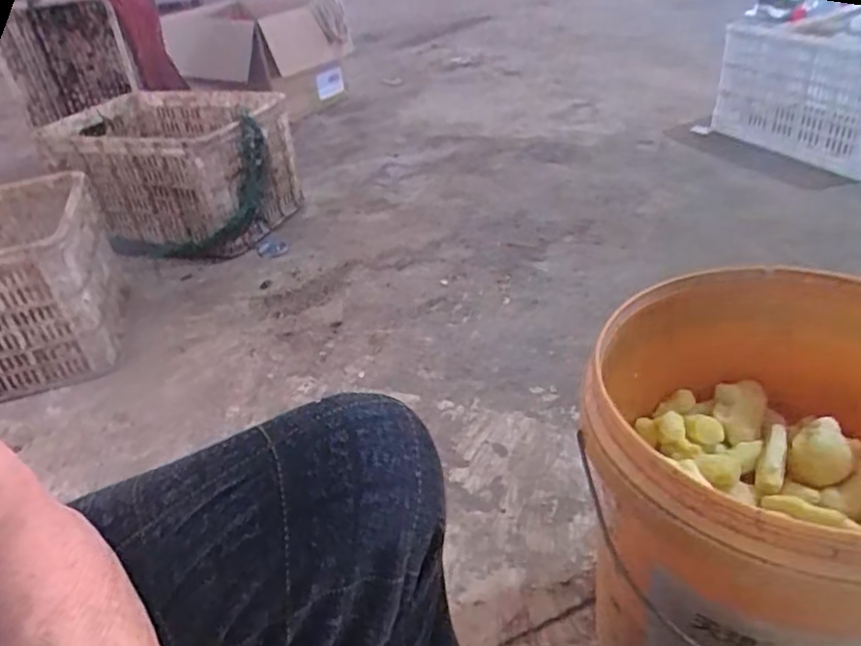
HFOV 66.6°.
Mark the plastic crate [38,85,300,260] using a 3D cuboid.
[{"bbox_3d":[-0.611,-0.367,1.597,0.533,0.286,0.343,10,38,23],"label":"plastic crate"}]

